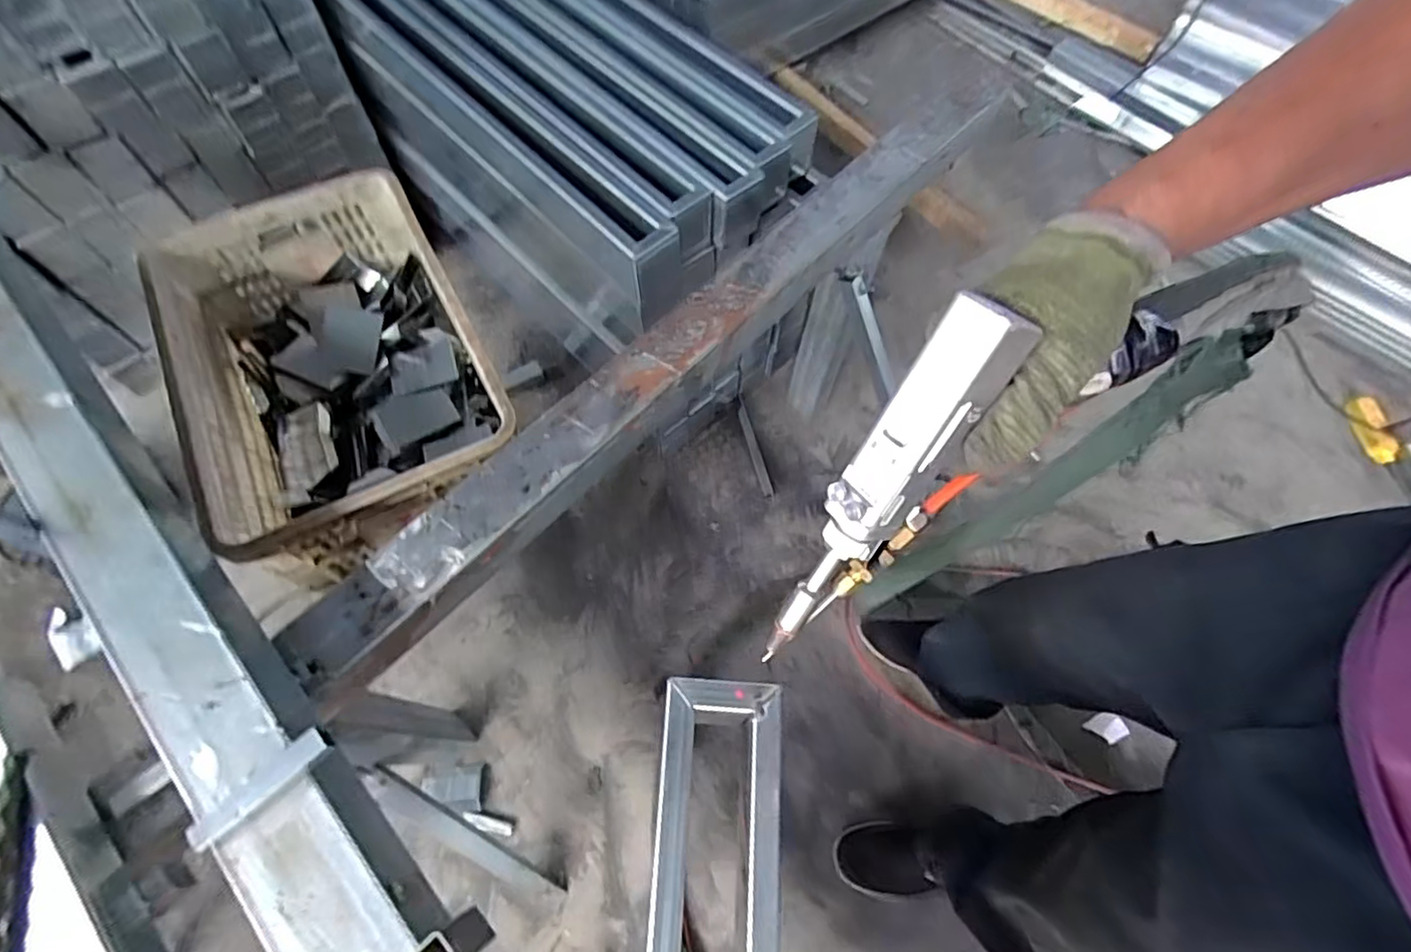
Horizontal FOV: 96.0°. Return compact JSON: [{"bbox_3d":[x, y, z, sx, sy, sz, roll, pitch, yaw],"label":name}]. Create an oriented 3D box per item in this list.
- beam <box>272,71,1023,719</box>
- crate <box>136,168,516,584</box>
[{"bbox_3d":[0.020,-0.216,0.858,0.096,0.074,1.288,41,70,17],"label":"beam"},{"bbox_3d":[-0.498,-0.138,0.881,0.350,0.227,0.511,-27,68,-13],"label":"crate"}]

